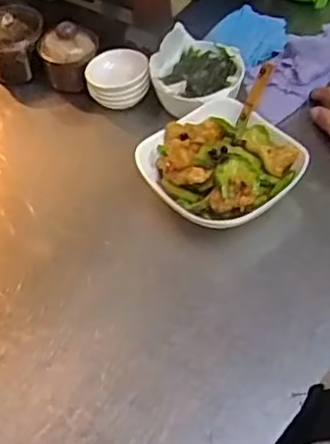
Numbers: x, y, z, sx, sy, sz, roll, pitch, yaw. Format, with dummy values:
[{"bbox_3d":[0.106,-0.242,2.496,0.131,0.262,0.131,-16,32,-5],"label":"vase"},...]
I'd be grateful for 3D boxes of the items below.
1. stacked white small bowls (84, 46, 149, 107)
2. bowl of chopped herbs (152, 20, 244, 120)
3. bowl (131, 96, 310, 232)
[{"bbox_3d":[-0.055,-0.168,0.810,0.073,0.049,0.065,-7,50,-2],"label":"stacked white small bowls"},{"bbox_3d":[0.040,-0.168,0.789,0.102,0.061,0.104,-2,50,2],"label":"bowl of chopped herbs"},{"bbox_3d":[0.061,-0.058,0.707,0.145,0.061,0.144,-2,50,2],"label":"bowl"}]

